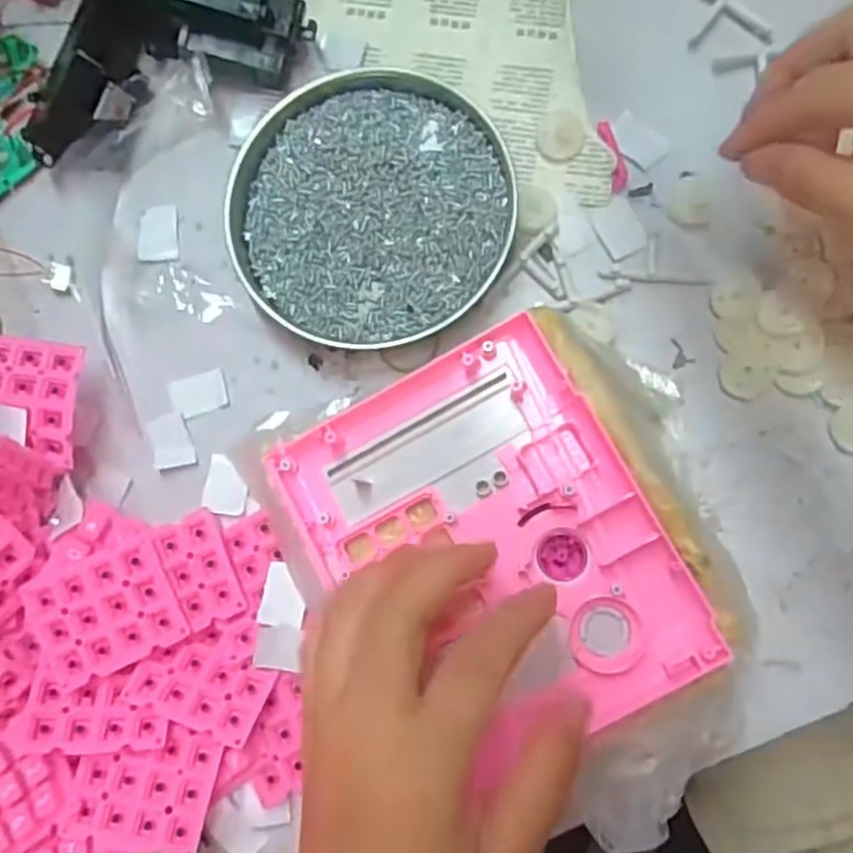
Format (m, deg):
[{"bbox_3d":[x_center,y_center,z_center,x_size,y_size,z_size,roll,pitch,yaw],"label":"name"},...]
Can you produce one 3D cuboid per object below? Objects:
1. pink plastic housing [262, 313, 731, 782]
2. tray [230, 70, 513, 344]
[{"bbox_3d":[0.026,0.051,0.311,0.130,0.024,0.162,-30,84,5],"label":"pink plastic housing"},{"bbox_3d":[-0.027,-0.107,0.363,0.130,0.027,0.135,-1,83,6],"label":"tray"}]

